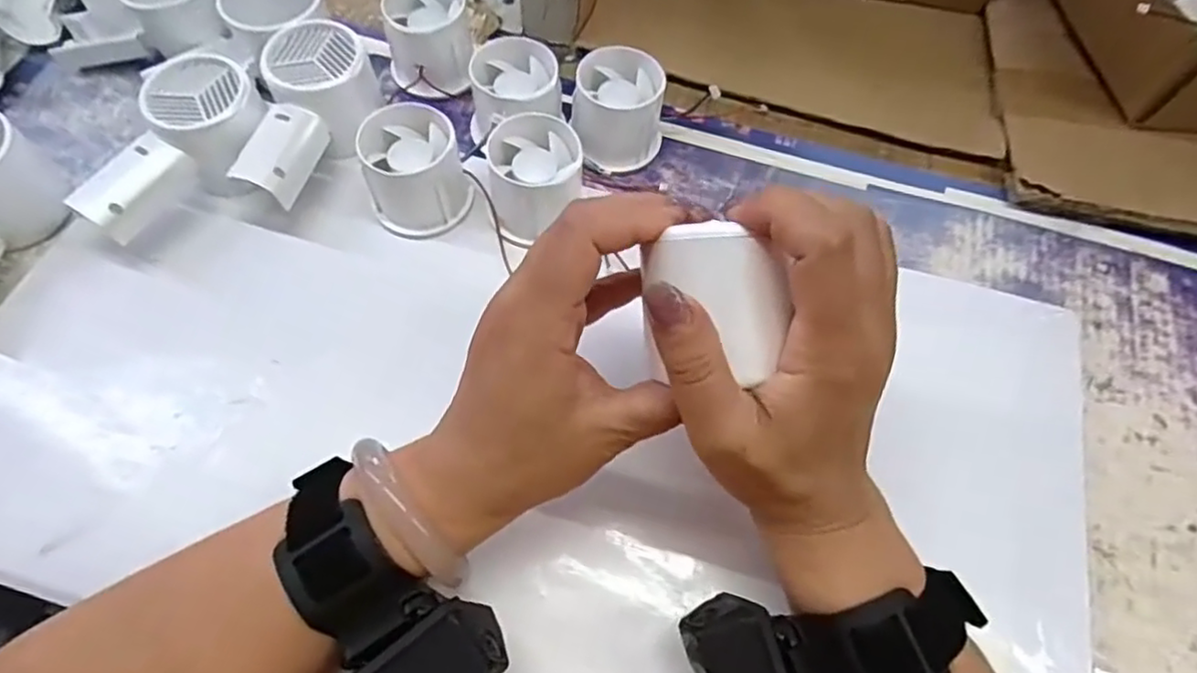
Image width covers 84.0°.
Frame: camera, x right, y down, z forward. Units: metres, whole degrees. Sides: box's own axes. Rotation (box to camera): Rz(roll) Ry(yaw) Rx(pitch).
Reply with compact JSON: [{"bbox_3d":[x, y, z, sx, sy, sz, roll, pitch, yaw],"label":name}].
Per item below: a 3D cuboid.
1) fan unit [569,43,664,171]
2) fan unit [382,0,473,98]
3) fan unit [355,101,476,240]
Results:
[{"bbox_3d":[0.012,-0.135,0.403,0.051,0.049,0.059,7,63,1],"label":"fan unit"},{"bbox_3d":[-0.107,-0.189,0.425,0.053,0.049,0.064,-7,63,-6],"label":"fan unit"},{"bbox_3d":[-0.103,-0.092,0.373,0.054,0.052,0.050,1,63,-2],"label":"fan unit"}]

